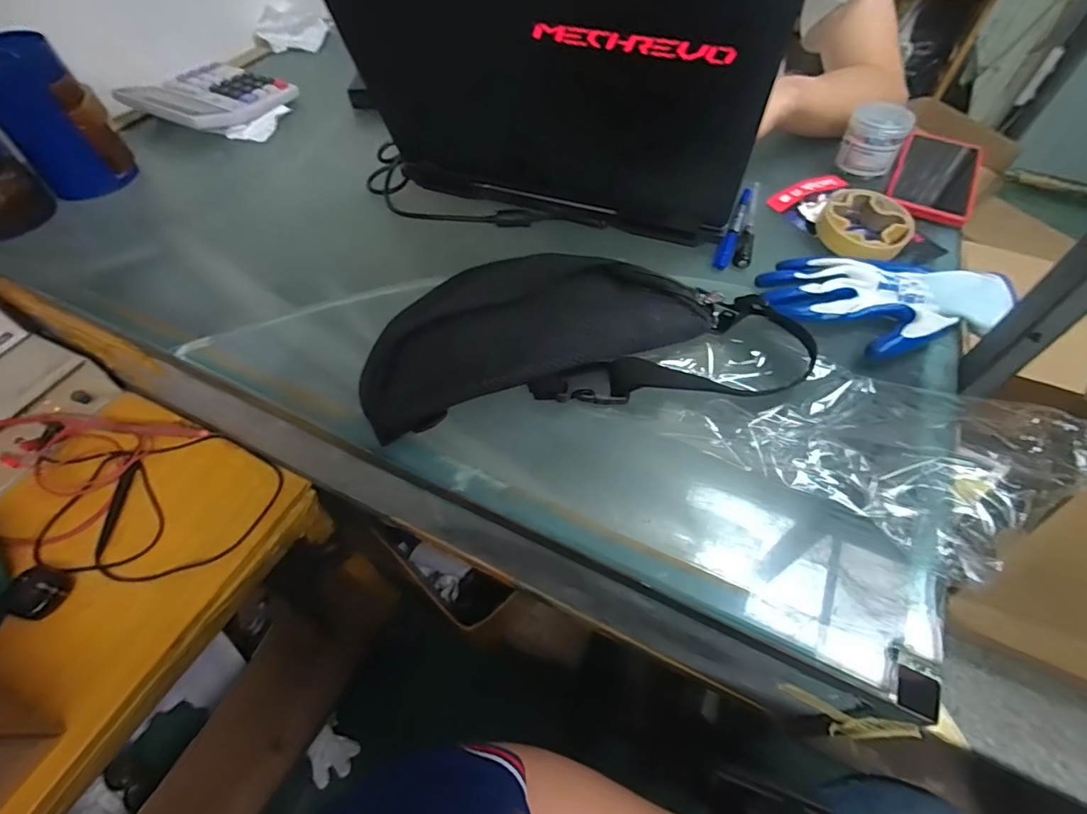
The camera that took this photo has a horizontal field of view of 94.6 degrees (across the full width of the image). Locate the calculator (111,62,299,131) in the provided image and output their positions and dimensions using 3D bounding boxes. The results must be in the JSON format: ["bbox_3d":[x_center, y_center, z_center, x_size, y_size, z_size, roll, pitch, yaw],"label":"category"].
[{"bbox_3d":[-0.435,-0.410,0.653,0.162,0.030,0.156,27,60,18],"label":"calculator"}]

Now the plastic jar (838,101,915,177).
[{"bbox_3d":[0.362,-0.292,0.551,0.059,0.053,0.052,31,62,21],"label":"plastic jar"}]

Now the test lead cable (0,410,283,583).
[{"bbox_3d":[-0.454,0.070,0.521,0.309,0.080,0.180,16,57,12],"label":"test lead cable"}]

